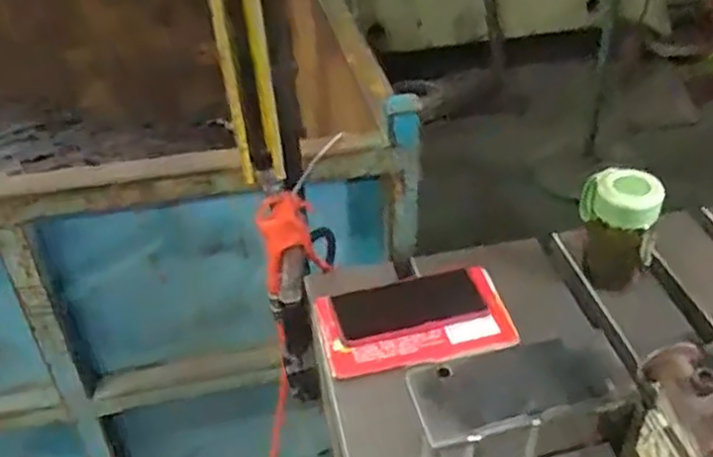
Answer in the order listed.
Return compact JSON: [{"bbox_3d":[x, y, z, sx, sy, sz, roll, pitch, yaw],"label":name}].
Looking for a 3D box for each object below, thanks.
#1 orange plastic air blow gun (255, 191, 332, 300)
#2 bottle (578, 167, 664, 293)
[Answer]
[{"bbox_3d":[-0.076,0.013,0.897,0.080,0.138,0.024,-13,39,-14],"label":"orange plastic air blow gun"},{"bbox_3d":[0.287,-0.003,0.812,0.069,0.126,0.068,1,38,4],"label":"bottle"}]

